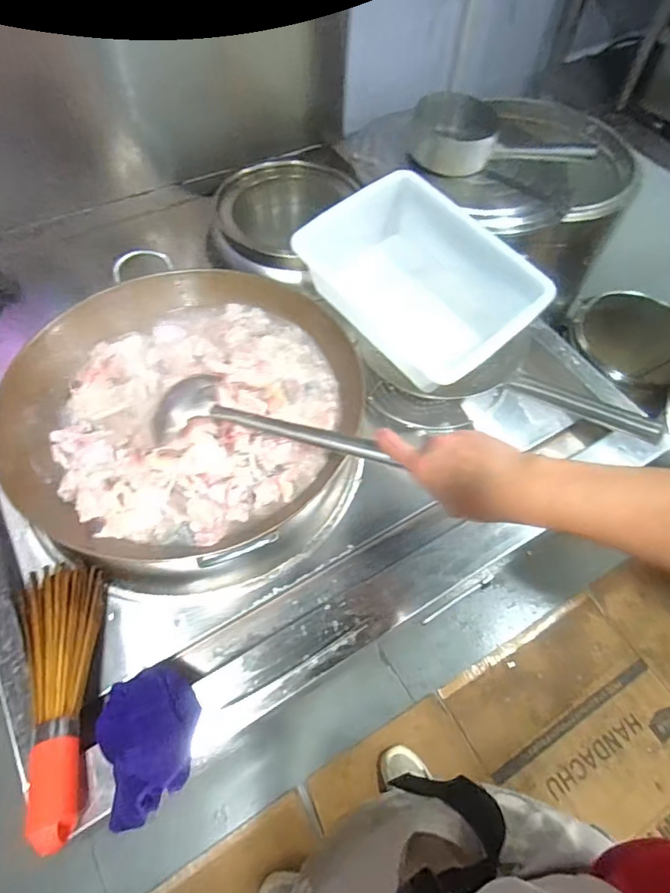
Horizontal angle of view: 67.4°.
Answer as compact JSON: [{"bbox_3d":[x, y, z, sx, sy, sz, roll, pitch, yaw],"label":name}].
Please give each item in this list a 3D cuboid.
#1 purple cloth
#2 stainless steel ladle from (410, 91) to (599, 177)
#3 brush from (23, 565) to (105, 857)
[{"bbox_3d":[-0.208,0.327,0.558,0.115,0.050,0.143,-17,60,-13],"label":"purple cloth"},{"bbox_3d":[0.347,-0.661,1.090,0.359,0.092,0.167,9,58,3],"label":"stainless steel ladle"},{"bbox_3d":[-0.328,0.286,0.592,0.091,0.085,0.304,-13,60,-10],"label":"brush"}]

